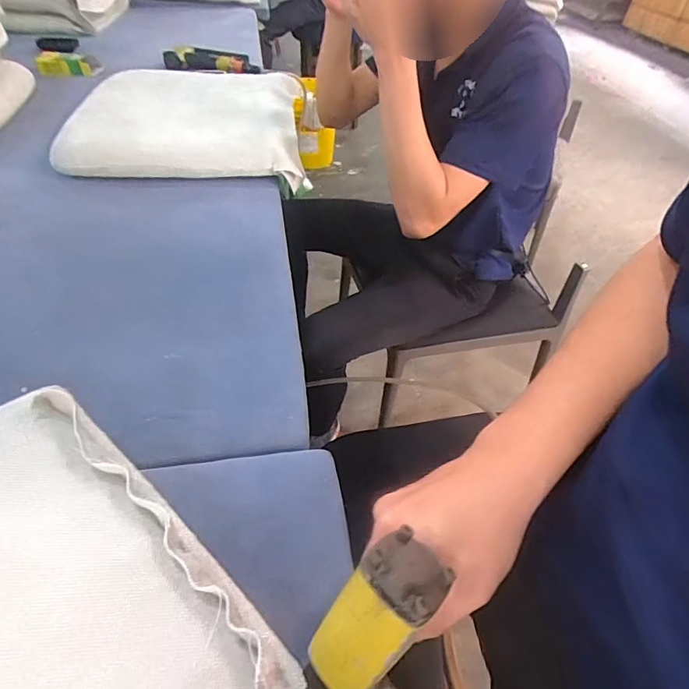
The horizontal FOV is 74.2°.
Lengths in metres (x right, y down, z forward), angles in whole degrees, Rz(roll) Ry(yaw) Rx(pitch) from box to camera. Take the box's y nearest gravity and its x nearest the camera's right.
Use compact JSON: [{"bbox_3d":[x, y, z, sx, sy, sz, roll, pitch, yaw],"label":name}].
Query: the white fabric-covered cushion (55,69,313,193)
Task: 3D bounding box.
[{"bbox_3d":[-0.309,-0.467,0.925,0.429,0.080,0.451,-4,46,-5],"label":"white fabric-covered cushion"}]

